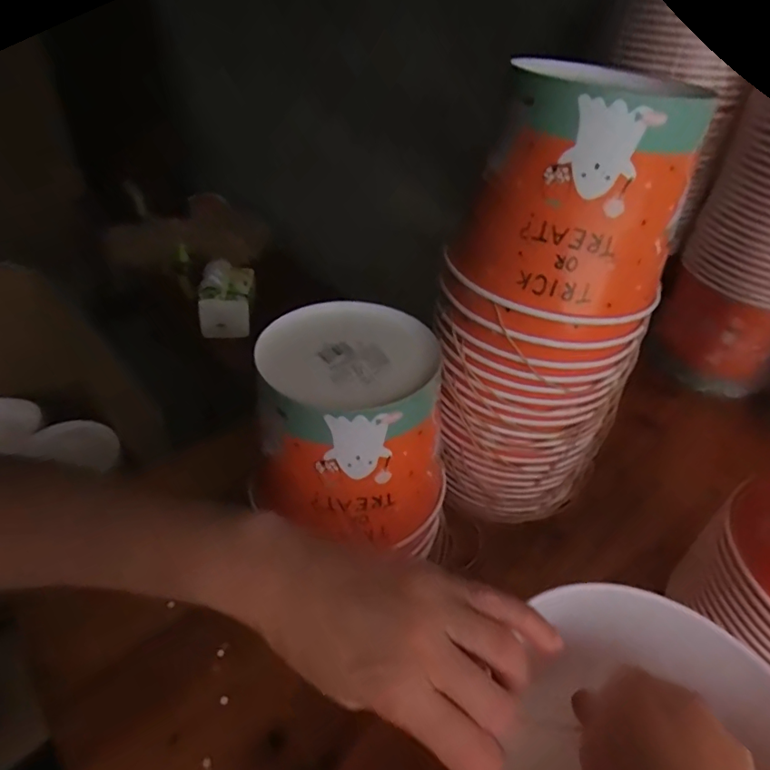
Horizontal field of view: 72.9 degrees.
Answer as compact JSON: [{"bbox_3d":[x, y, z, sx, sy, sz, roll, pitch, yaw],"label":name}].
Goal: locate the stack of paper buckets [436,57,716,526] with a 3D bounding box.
[{"bbox_3d":[0.120,-0.042,0.411,0.119,0.347,0.130,-24,48,-30],"label":"stack of paper buckets"}]

